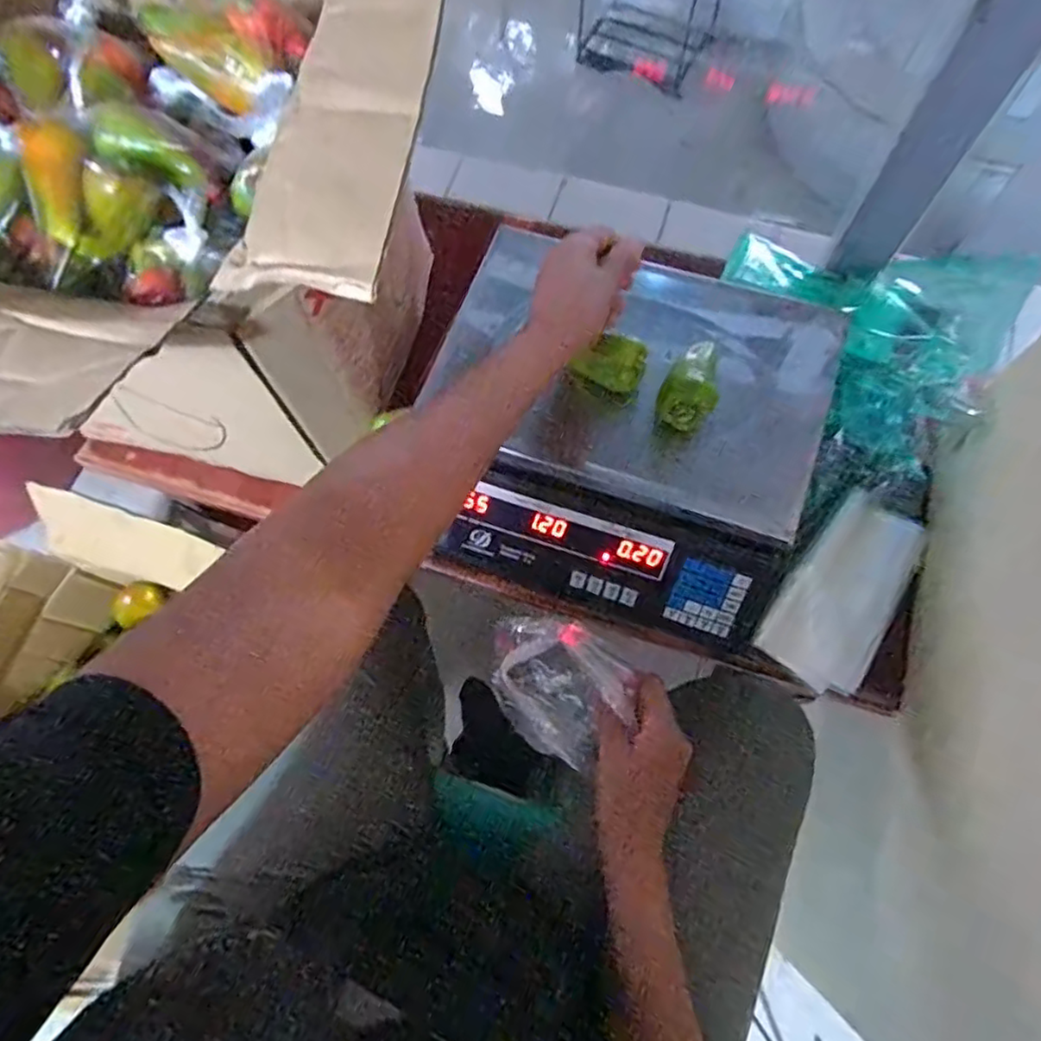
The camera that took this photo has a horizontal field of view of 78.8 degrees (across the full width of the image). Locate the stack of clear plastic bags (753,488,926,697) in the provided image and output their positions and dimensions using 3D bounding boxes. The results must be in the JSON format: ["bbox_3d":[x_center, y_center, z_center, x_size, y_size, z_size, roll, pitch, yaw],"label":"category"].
[{"bbox_3d":[0.298,0.064,0.580,0.093,0.010,0.180,32,76,12],"label":"stack of clear plastic bags"}]

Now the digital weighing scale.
[{"bbox_3d":[0.097,-0.077,0.580,0.326,0.117,0.303,17,74,8],"label":"digital weighing scale"}]

